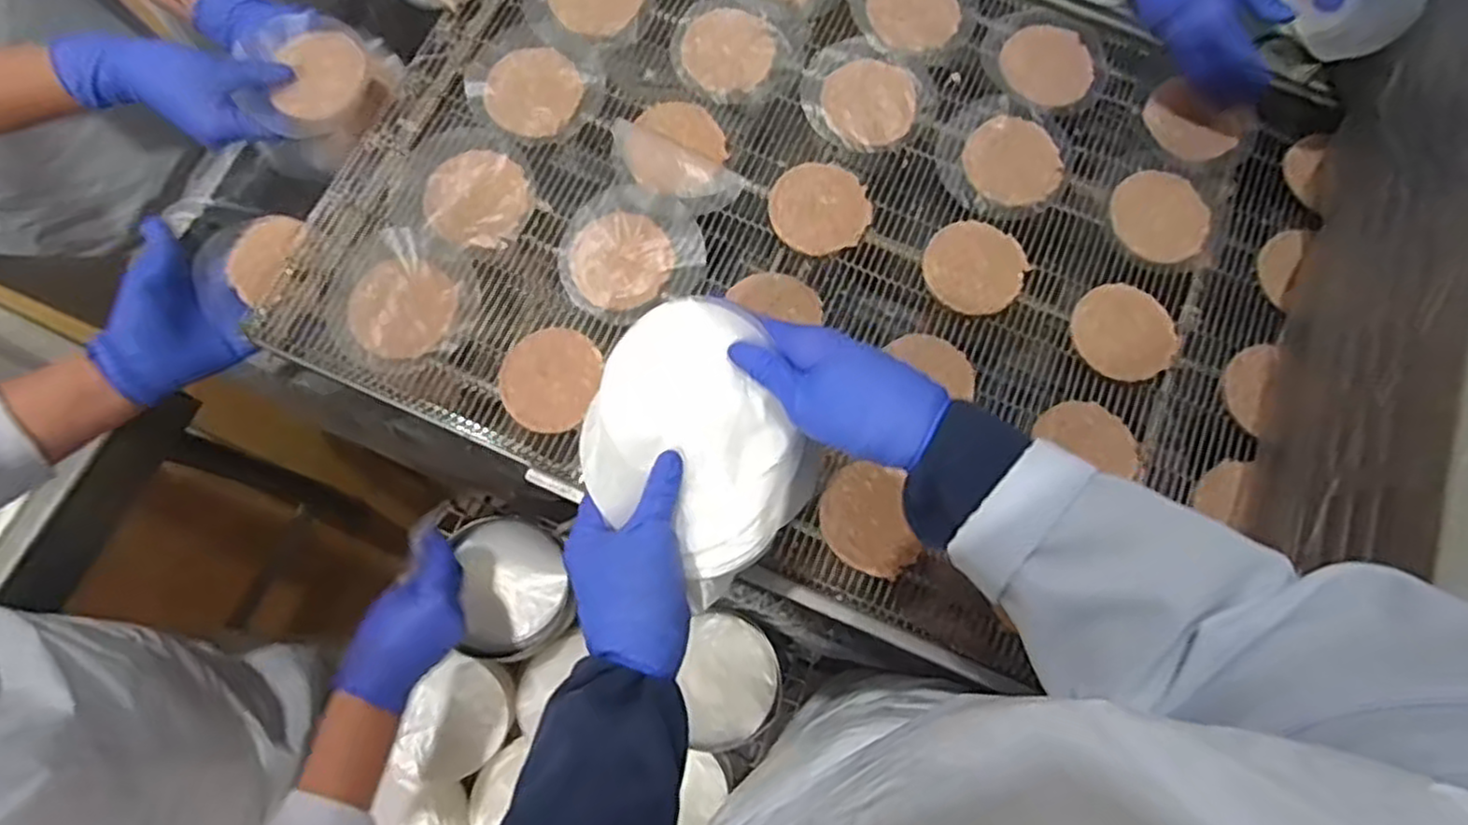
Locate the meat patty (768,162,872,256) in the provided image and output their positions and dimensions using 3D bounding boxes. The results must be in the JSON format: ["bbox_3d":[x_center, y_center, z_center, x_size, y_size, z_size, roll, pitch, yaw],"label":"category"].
[{"bbox_3d":[0.076,-0.180,0.650,0.085,0.008,0.082,0,71,-1],"label":"meat patty"}]

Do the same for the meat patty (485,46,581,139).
[{"bbox_3d":[-0.180,-0.290,0.668,0.082,0.007,0.084,25,72,7],"label":"meat patty"}]

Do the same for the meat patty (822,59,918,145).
[{"bbox_3d":[0.125,-0.286,0.681,0.084,0.006,0.084,0,71,-1],"label":"meat patty"}]

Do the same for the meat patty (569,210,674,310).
[{"bbox_3d":[-0.095,-0.130,0.629,0.084,0.006,0.082,0,71,-1],"label":"meat patty"}]

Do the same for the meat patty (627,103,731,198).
[{"bbox_3d":[-0.051,-0.232,0.650,0.084,0.019,0.096,22,72,6],"label":"meat patty"}]

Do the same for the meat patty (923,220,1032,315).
[{"bbox_3d":[0.208,-0.126,0.643,0.083,0.009,0.083,0,71,-1],"label":"meat patty"}]

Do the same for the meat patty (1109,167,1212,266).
[{"bbox_3d":[0.378,-0.176,0.658,0.075,0.018,0.084,-38,76,-13],"label":"meat patty"}]

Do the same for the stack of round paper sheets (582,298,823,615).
[{"bbox_3d":[-0.022,0.018,0.469,0.135,0.011,0.155,-42,90,-2],"label":"stack of round paper sheets"}]

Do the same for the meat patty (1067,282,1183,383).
[{"bbox_3d":[0.332,-0.069,0.632,0.081,0.012,0.085,0,71,-1],"label":"meat patty"}]

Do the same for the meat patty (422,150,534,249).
[{"bbox_3d":[-0.221,-0.184,0.637,0.087,0.008,0.087,0,71,-1],"label":"meat patty"}]

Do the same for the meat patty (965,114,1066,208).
[{"bbox_3d":[0.252,-0.227,0.668,0.086,0.014,0.079,28,73,8],"label":"meat patty"}]

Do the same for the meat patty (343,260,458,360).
[{"bbox_3d":[-0.273,-0.085,0.614,0.086,0.015,0.081,0,71,-1],"label":"meat patty"}]

